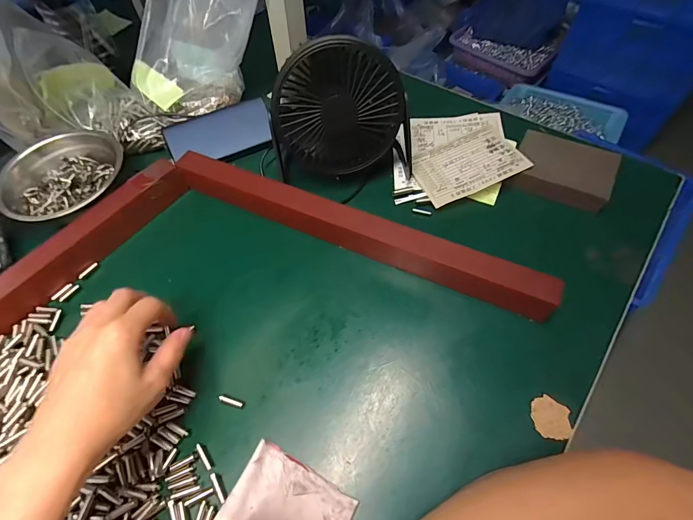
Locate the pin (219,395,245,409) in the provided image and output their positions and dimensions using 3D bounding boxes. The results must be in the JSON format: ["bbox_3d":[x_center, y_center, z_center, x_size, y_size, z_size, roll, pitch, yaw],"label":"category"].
[{"bbox_3d":[-0.094,0.116,0.300,0.022,0.004,0.006,20,62,0],"label":"pin"}]

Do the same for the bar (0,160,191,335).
[{"bbox_3d":[-0.325,0.038,0.347,0.039,0.034,0.396,34,65,20],"label":"bar"}]

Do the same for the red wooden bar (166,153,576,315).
[{"bbox_3d":[-0.002,-0.030,0.361,0.384,0.039,0.036,21,63,15],"label":"red wooden bar"}]

